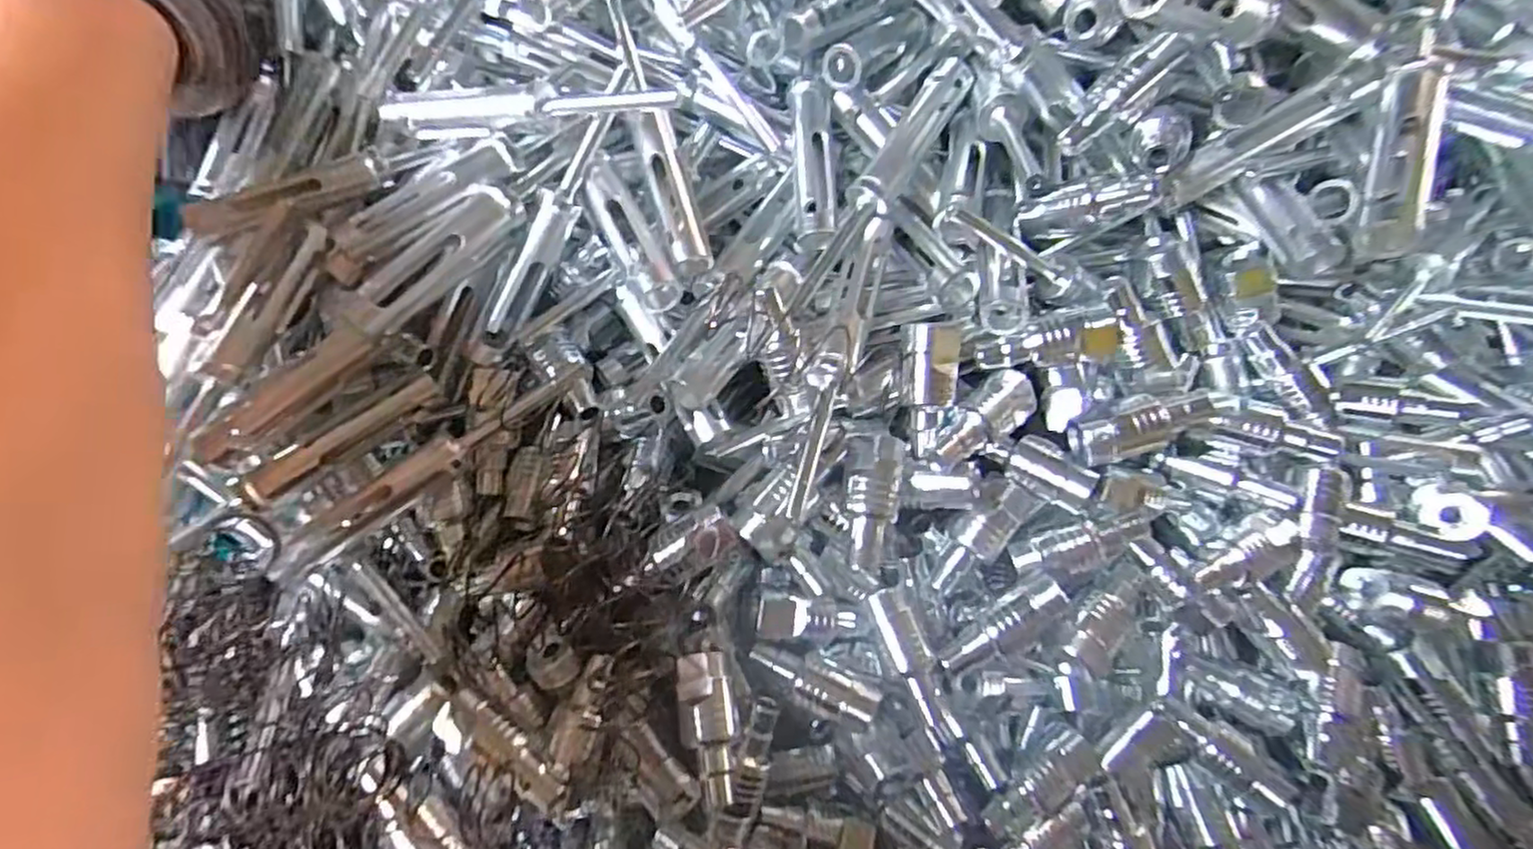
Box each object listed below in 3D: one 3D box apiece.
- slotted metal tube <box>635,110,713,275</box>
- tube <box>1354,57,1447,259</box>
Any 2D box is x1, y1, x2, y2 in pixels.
[{"bbox_3d":[-0.038,-0.095,0.289,0.015,0.012,0.070,-15,83,-11],"label":"slotted metal tube"},{"bbox_3d":[0.215,-0.091,0.240,0.016,0.018,0.082,24,65,8],"label":"tube"}]

